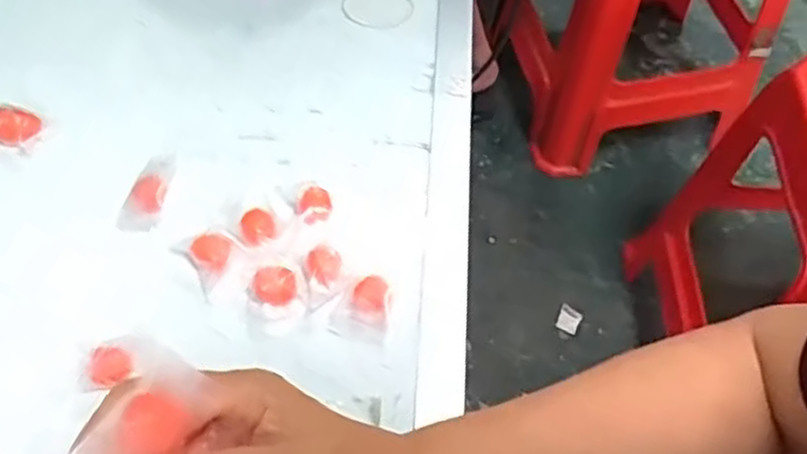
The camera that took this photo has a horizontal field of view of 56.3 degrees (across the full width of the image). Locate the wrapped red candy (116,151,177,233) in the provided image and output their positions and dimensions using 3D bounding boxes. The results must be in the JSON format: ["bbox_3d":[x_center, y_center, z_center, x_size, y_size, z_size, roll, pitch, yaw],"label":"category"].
[{"bbox_3d":[-0.152,-0.026,0.454,0.025,0.017,0.060,11,56,7],"label":"wrapped red candy"}]

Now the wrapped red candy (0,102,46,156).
[{"bbox_3d":[-0.254,-0.066,0.480,0.044,0.019,0.030,14,56,9],"label":"wrapped red candy"}]

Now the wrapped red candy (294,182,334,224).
[{"bbox_3d":[-0.053,-0.013,0.444,0.021,0.014,0.022,0,55,0],"label":"wrapped red candy"}]

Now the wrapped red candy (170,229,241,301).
[{"bbox_3d":[-0.108,0.015,0.426,0.030,0.011,0.037,-30,61,-20],"label":"wrapped red candy"}]

